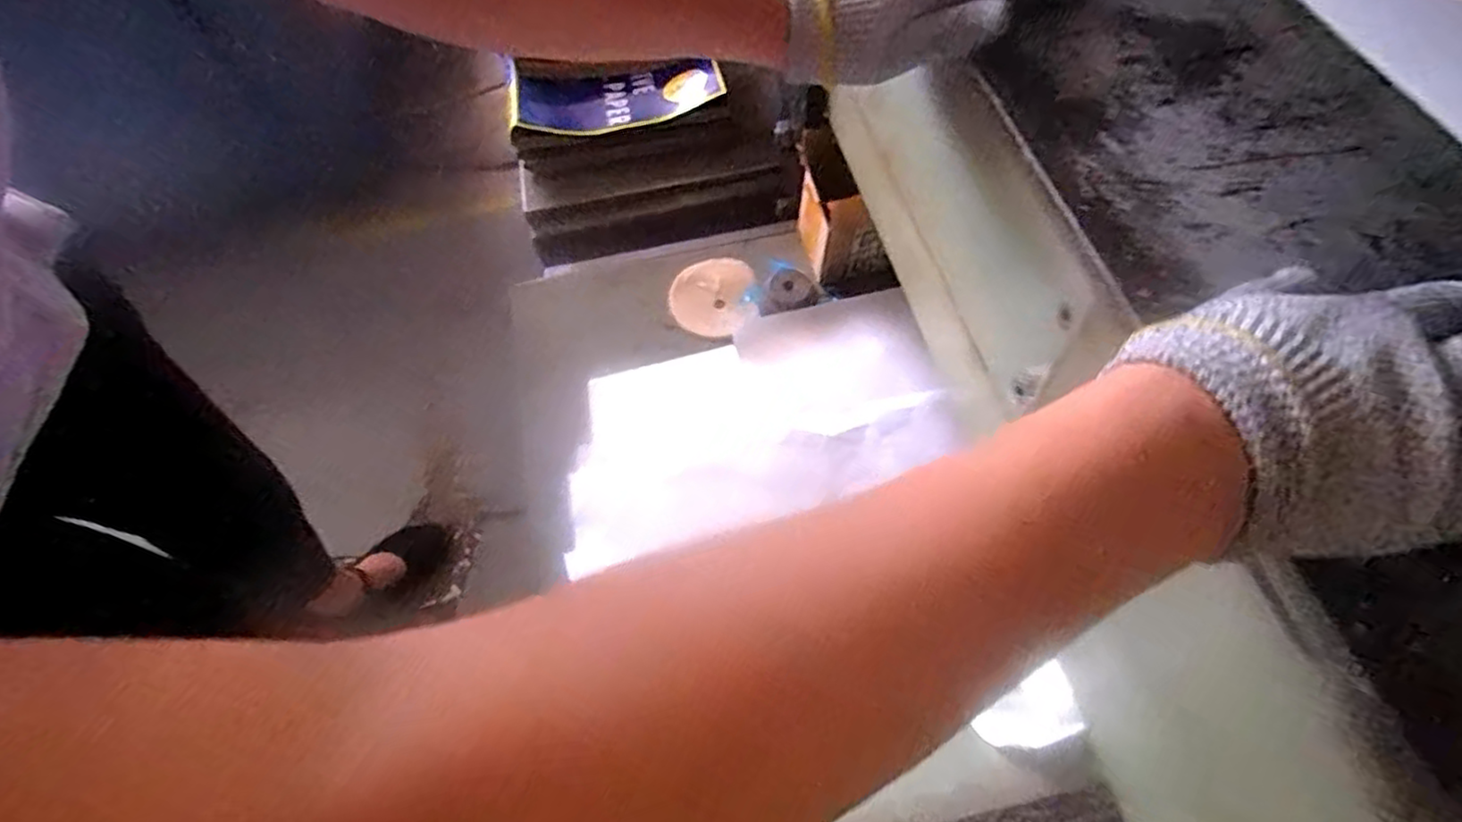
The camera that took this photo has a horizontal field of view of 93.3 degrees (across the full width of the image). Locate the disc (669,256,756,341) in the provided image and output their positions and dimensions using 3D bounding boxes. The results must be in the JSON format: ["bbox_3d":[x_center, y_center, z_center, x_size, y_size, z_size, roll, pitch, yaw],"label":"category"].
[{"bbox_3d":[-0.019,-0.133,0.792,0.108,0.007,0.099,-7,63,14],"label":"disc"}]

